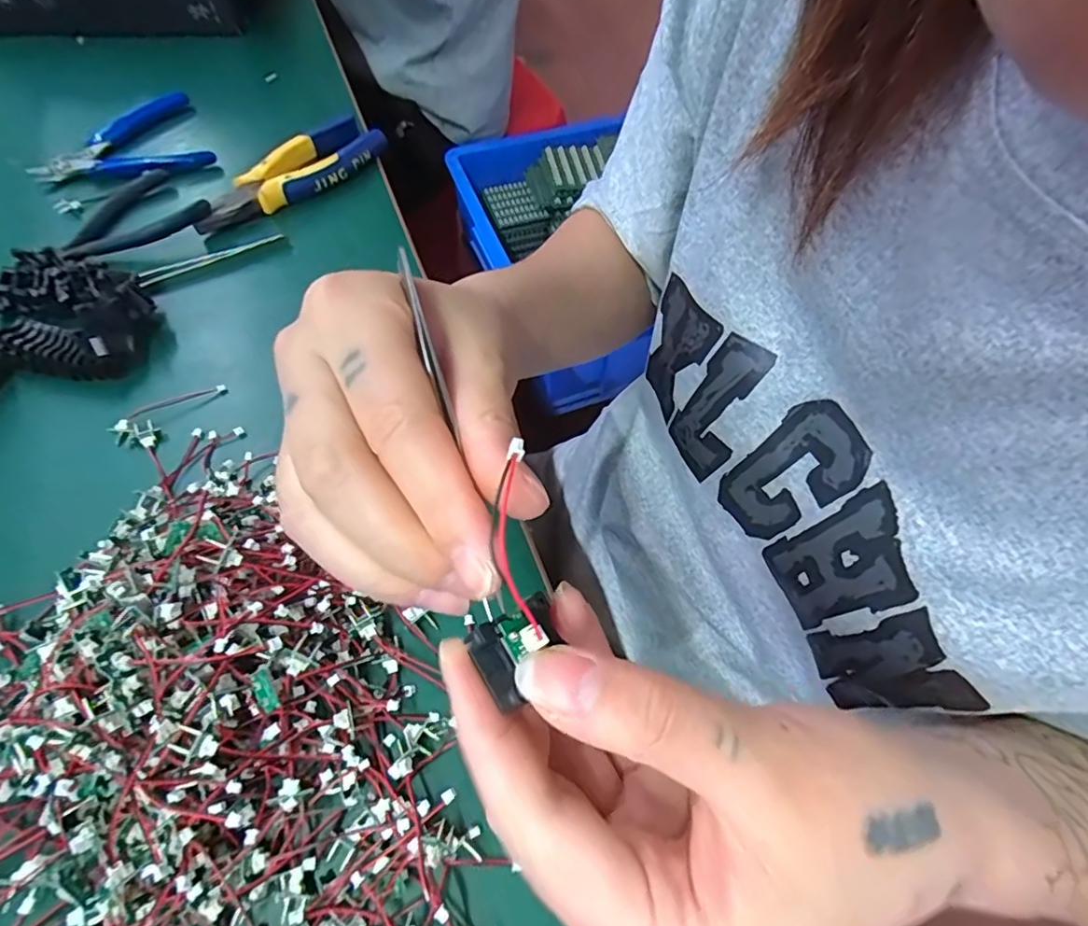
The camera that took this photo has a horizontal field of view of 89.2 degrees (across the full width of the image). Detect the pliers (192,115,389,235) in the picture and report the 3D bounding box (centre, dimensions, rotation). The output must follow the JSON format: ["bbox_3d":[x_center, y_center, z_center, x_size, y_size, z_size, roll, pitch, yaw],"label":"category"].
[{"bbox_3d":[-0.192,-0.219,0.421,0.047,0.021,0.156,31,65,20],"label":"pliers"}]

